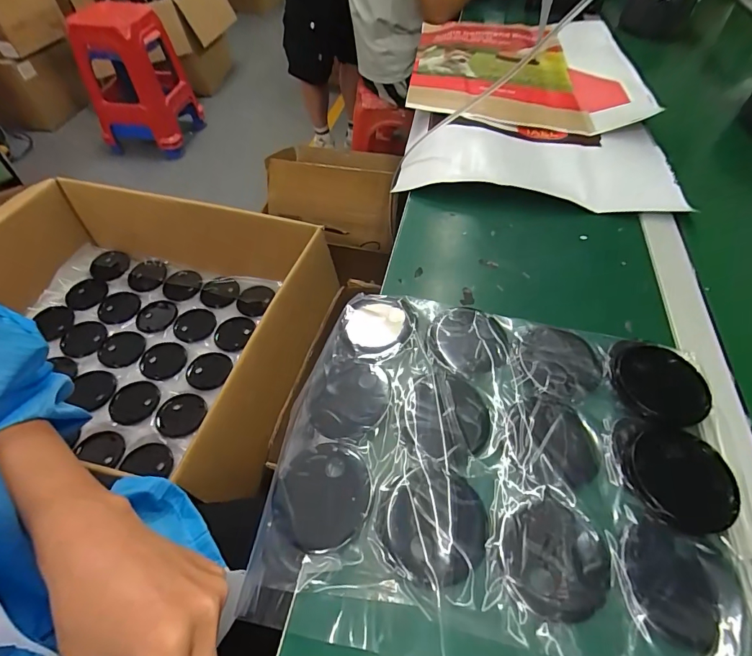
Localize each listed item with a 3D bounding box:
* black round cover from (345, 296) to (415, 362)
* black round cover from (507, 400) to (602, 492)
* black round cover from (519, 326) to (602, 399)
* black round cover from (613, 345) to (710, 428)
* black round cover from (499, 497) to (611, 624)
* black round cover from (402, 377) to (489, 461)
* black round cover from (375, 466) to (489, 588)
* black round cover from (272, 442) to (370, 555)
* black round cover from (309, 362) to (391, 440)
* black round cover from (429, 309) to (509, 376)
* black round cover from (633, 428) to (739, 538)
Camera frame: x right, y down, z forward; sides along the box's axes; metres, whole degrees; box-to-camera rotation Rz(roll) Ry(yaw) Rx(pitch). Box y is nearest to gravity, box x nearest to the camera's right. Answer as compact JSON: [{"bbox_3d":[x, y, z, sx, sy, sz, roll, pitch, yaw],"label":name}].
[{"bbox_3d":[0.001,0.000,0.387,0.063,0.011,0.071,3,52,2],"label":"black round cover"},{"bbox_3d":[0.142,0.091,0.322,0.071,0.006,0.072,5,52,4],"label":"black round cover"},{"bbox_3d":[0.170,0.030,0.369,0.069,0.005,0.071,0,52,0],"label":"black round cover"},{"bbox_3d":[0.250,0.048,0.351,0.069,0.008,0.073,19,54,14],"label":"black round cover"},{"bbox_3d":[0.121,0.156,0.275,0.069,0.006,0.071,4,52,3],"label":"black round cover"},{"bbox_3d":[0.059,0.072,0.332,0.068,0.009,0.076,14,53,10],"label":"black round cover"},{"bbox_3d":[0.041,0.134,0.280,0.077,0.018,0.072,0,52,0],"label":"black round cover"},{"bbox_3d":[-0.040,0.121,0.295,0.069,0.011,0.072,0,52,0],"label":"black round cover"},{"bbox_3d":[-0.021,0.060,0.341,0.062,0.009,0.071,11,53,8],"label":"black round cover"},{"bbox_3d":[0.088,0.010,0.382,0.071,0.007,0.075,0,52,0],"label":"black round cover"},{"bbox_3d":[0.233,0.113,0.306,0.070,0.006,0.074,0,52,0],"label":"black round cover"}]

